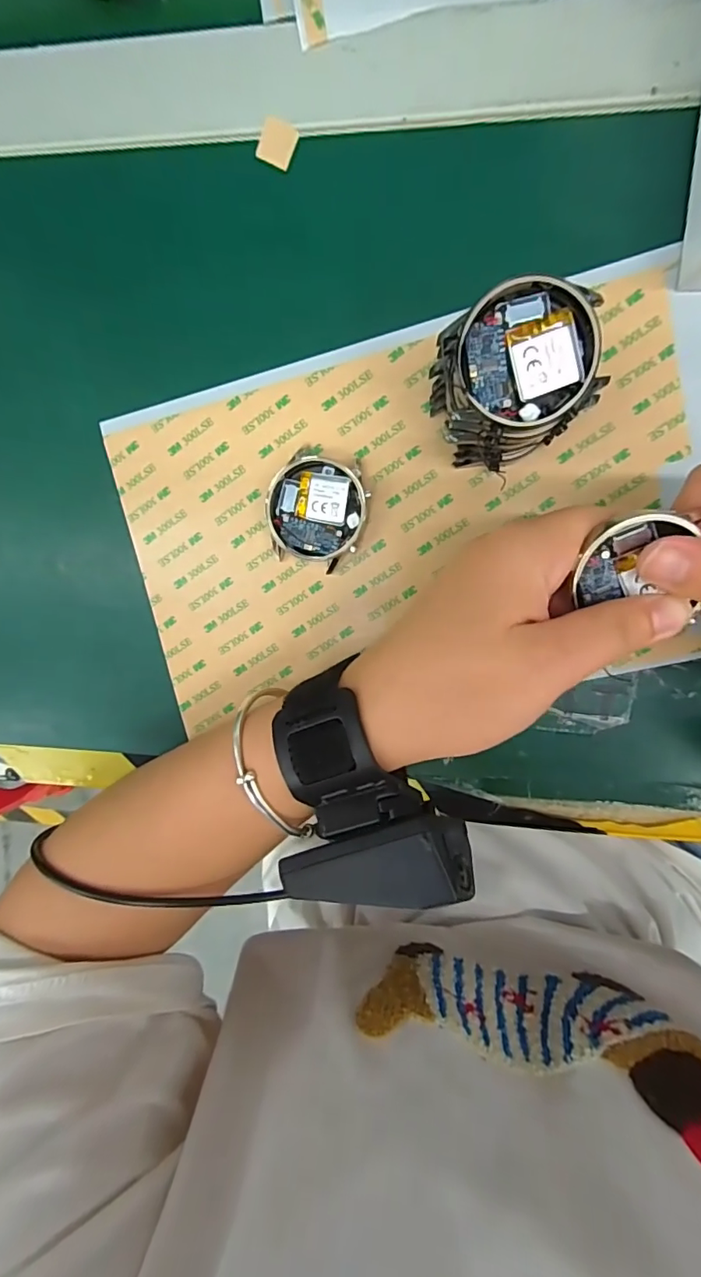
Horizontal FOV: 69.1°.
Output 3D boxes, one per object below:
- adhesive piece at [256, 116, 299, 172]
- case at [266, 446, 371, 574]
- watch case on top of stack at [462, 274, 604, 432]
[{"bbox_3d":[-0.031,-0.212,0.218,0.015,0.004,0.015,24,114,-6],"label":"adhesive piece"},{"bbox_3d":[-0.016,-0.059,0.233,0.044,0.012,0.048,15,99,4],"label":"case"},{"bbox_3d":[0.059,-0.094,0.168,0.044,0.008,0.042,6,99,6],"label":"watch case on top of stack"}]

